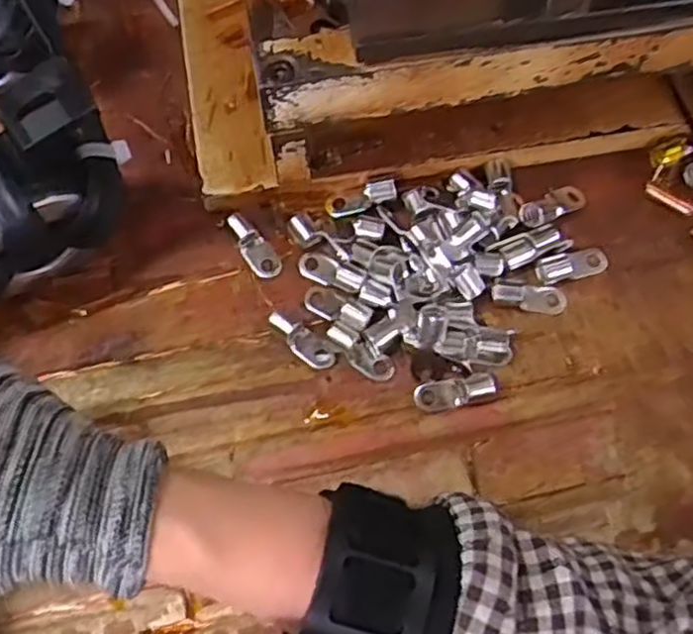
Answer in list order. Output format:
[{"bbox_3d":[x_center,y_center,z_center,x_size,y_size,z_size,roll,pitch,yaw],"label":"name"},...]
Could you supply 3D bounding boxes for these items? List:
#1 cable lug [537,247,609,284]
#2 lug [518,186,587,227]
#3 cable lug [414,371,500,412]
[{"bbox_3d":[0.098,-0.023,0.317,0.031,0.009,0.013,-17,71,-7],"label":"cable lug"},{"bbox_3d":[0.092,-0.050,0.328,0.034,0.012,0.014,-26,71,-30],"label":"lug"},{"bbox_3d":[0.045,0.031,0.301,0.034,0.008,0.011,-12,70,8],"label":"cable lug"}]

